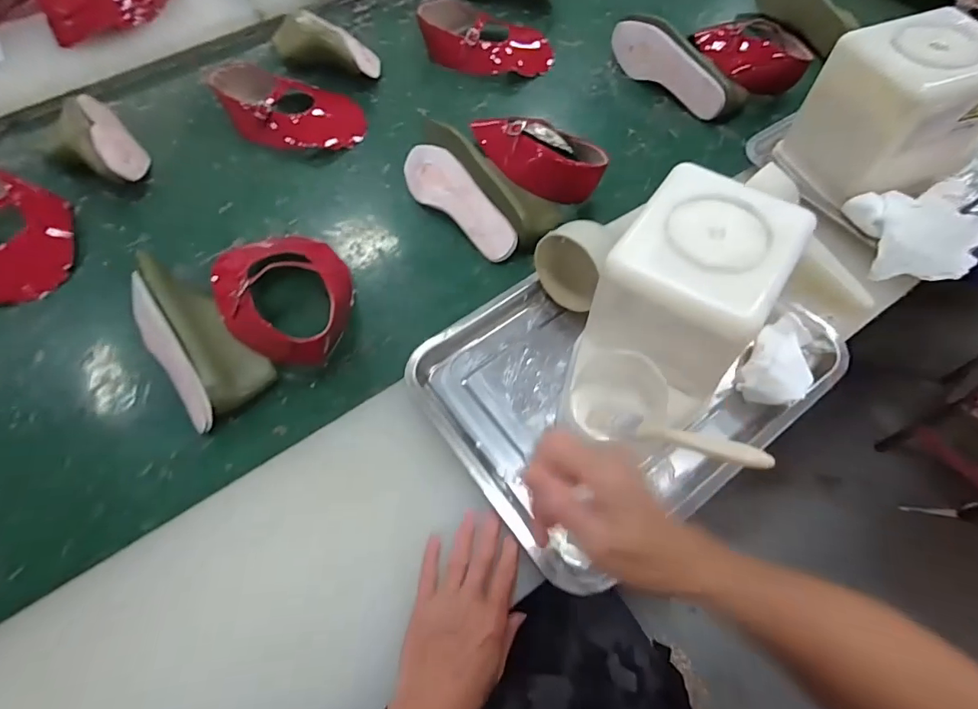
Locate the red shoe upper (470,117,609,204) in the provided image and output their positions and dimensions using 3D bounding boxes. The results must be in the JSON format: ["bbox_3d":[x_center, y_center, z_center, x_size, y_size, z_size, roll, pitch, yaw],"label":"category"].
[{"bbox_3d":[0.068,-0.267,0.675,0.184,0.087,0.075,17,63,12],"label":"red shoe upper"}]

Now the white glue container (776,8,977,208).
[{"bbox_3d":[0.481,-0.286,0.571,0.151,0.174,0.136,-15,61,-6],"label":"white glue container"}]

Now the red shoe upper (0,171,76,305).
[{"bbox_3d":[-0.683,-0.178,0.671,0.238,0.064,0.157,32,67,18],"label":"red shoe upper"}]

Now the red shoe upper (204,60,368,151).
[{"bbox_3d":[-0.325,-0.403,0.776,0.234,0.072,0.125,11,62,9],"label":"red shoe upper"}]

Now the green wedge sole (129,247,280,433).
[{"bbox_3d":[-0.358,-0.025,0.569,0.102,0.076,0.227,-40,66,-18],"label":"green wedge sole"}]

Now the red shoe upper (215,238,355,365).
[{"bbox_3d":[-0.245,-0.071,0.592,0.152,0.074,0.193,-27,63,-12],"label":"red shoe upper"}]

